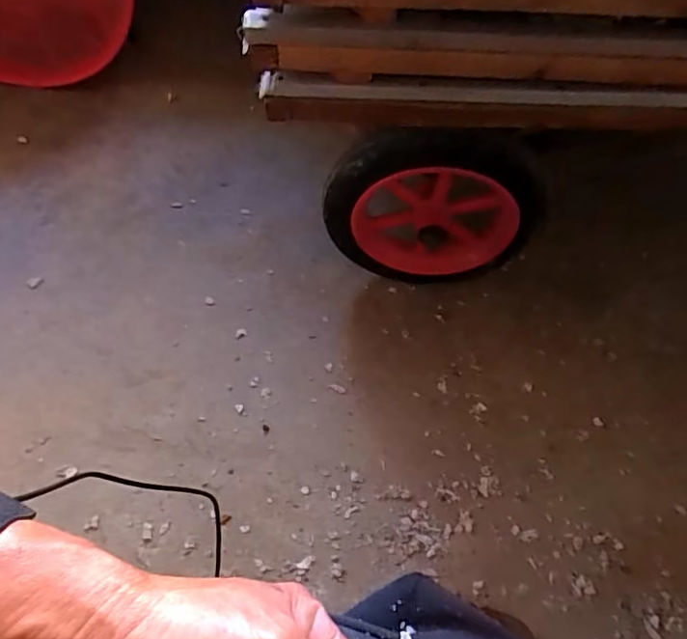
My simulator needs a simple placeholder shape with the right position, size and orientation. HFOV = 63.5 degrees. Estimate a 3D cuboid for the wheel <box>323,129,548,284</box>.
[{"bbox_3d":[0.123,-0.142,0.734,0.282,0.301,0.059,8,61,4],"label":"wheel"}]

